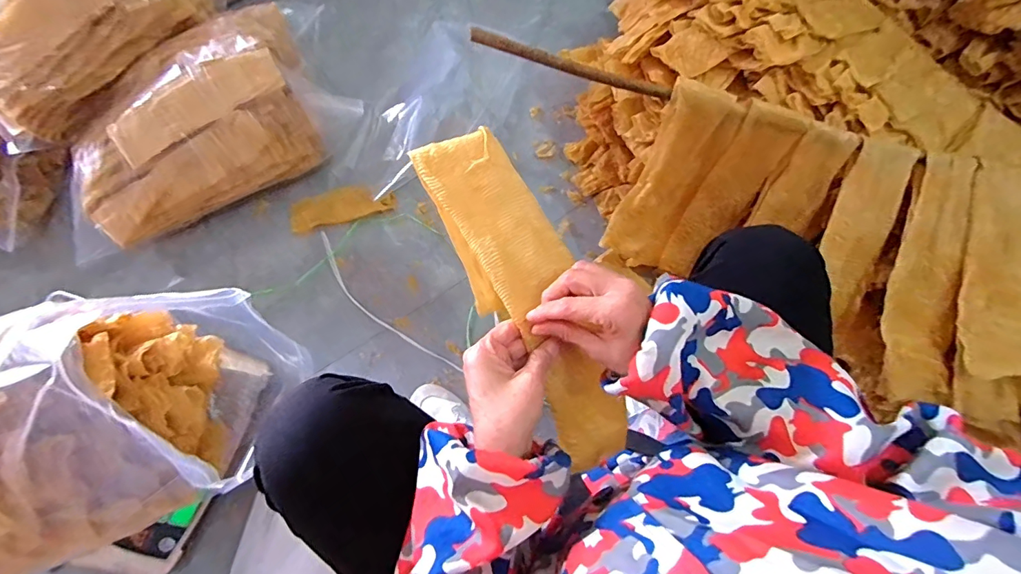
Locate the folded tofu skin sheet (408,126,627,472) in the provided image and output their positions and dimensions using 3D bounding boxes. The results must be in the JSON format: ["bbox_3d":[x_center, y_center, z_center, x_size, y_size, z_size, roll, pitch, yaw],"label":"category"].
[{"bbox_3d":[0.021,0.010,0.396,0.090,0.029,0.317,-27,93,-11],"label":"folded tofu skin sheet"}]

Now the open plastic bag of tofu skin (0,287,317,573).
[{"bbox_3d":[-0.524,0.173,0.527,0.477,0.345,0.294,-15,73,-8],"label":"open plastic bag of tofu skin"}]

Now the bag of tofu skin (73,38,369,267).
[{"bbox_3d":[-0.520,-0.260,0.755,0.484,0.170,0.202,-25,75,-10],"label":"bag of tofu skin"}]

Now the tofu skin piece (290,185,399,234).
[{"bbox_3d":[-0.325,-0.160,0.863,0.191,0.031,0.064,-16,73,-8],"label":"tofu skin piece"}]

